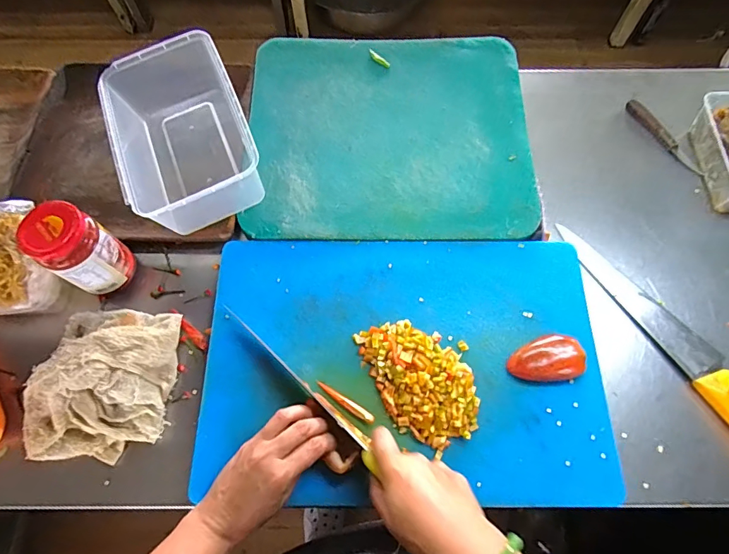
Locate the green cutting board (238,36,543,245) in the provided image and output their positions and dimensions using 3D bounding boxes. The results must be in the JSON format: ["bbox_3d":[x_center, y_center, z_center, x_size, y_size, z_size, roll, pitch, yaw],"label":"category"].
[{"bbox_3d":[0.035,-0.210,0.606,0.379,0.018,0.345,-1,70,-2],"label":"green cutting board"}]

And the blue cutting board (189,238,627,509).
[{"bbox_3d":[0.047,0.091,0.488,0.441,0.027,0.295,0,69,0],"label":"blue cutting board"}]

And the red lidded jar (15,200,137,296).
[{"bbox_3d":[-0.323,-0.030,0.494,0.069,0.107,0.067,0,68,0],"label":"red lidded jar"}]

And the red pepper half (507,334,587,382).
[{"bbox_3d":[0.205,0.091,0.485,0.079,0.033,0.051,-6,68,-3],"label":"red pepper half"}]

